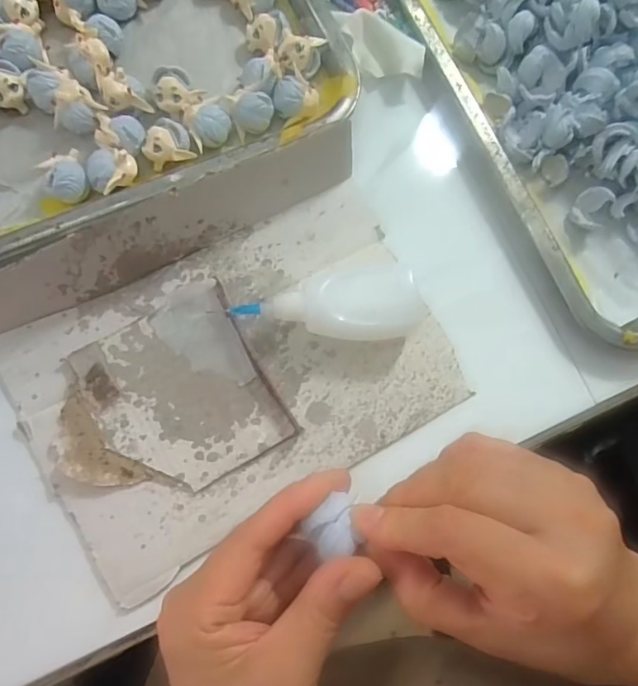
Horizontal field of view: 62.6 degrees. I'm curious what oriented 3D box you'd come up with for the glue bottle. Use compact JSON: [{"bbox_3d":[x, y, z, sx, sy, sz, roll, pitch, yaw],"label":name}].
[{"bbox_3d":[0.004,-0.017,0.301,0.104,0.028,0.042,-9,80,-6],"label":"glue bottle"}]

